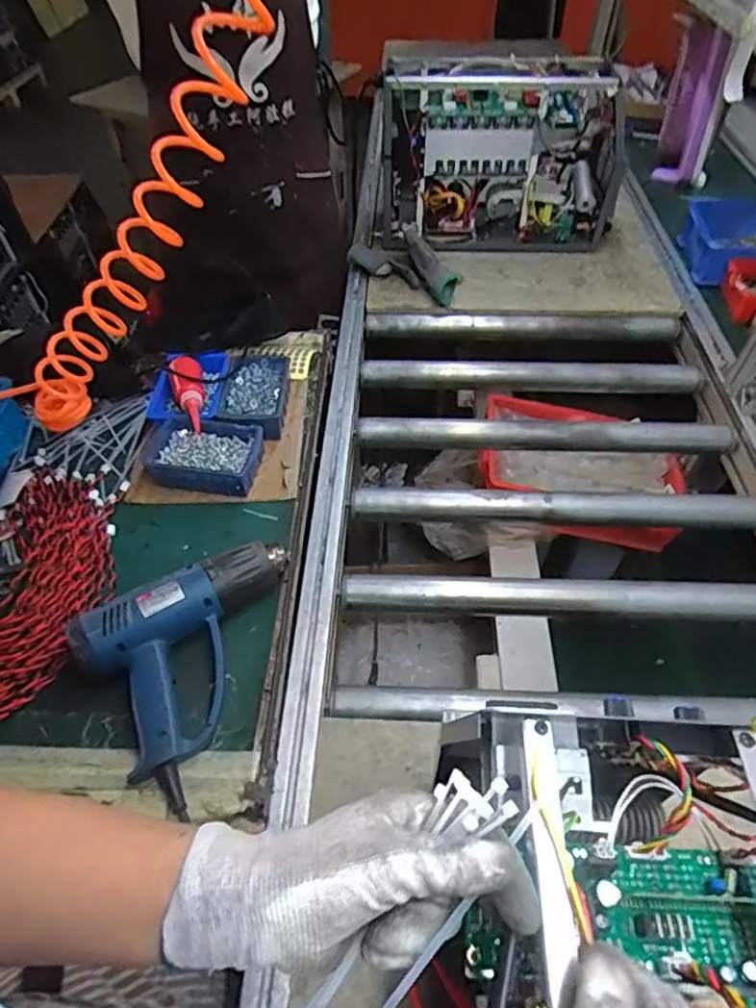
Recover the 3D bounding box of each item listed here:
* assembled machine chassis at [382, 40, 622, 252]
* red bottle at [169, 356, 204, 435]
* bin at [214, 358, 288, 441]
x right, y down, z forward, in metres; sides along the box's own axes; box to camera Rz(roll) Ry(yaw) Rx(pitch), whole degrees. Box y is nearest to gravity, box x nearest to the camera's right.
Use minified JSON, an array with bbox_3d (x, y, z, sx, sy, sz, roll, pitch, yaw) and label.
[{"bbox_3d":[0.243,-0.710,1.193,0.480,0.290,0.241,6,52,7],"label":"assembled machine chassis"},{"bbox_3d":[-0.274,-0.168,0.842,0.047,0.038,0.154,-17,53,-11],"label":"red bottle"},{"bbox_3d":[-0.186,-0.165,0.887,0.094,0.043,0.168,-2,52,1],"label":"bin"}]

